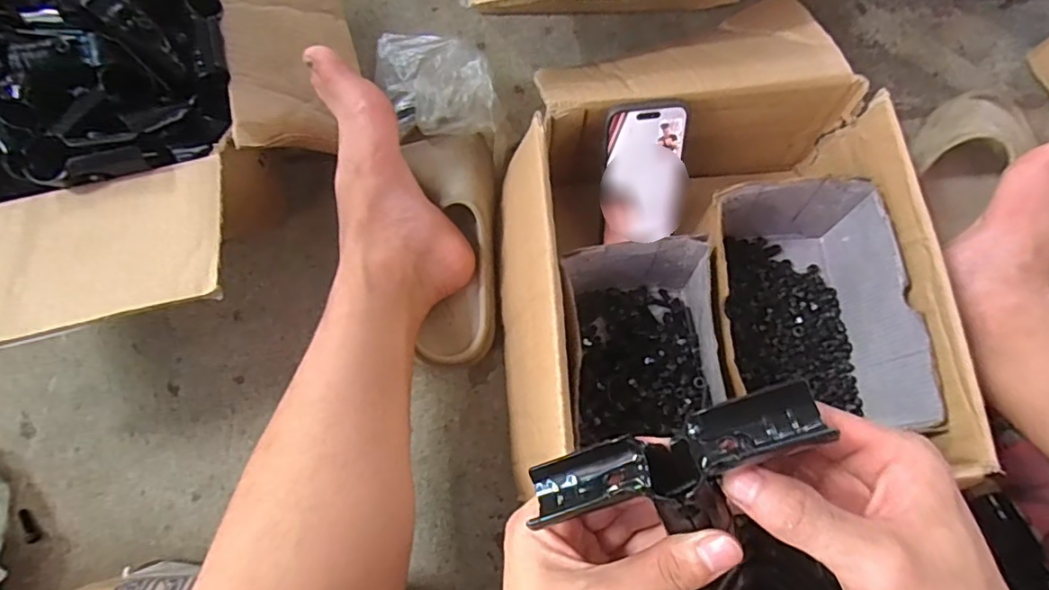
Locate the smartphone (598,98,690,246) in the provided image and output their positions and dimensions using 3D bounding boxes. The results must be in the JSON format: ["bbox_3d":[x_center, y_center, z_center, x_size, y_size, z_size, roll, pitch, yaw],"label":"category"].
[{"bbox_3d":[0.108,-0.107,0.508,0.074,0.129,0.010,-8,38,0],"label":"smartphone"}]

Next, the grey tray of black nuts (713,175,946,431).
[{"bbox_3d":[0.234,0.013,0.495,0.151,0.100,0.208,0,72,-1],"label":"grey tray of black nuts"}]

